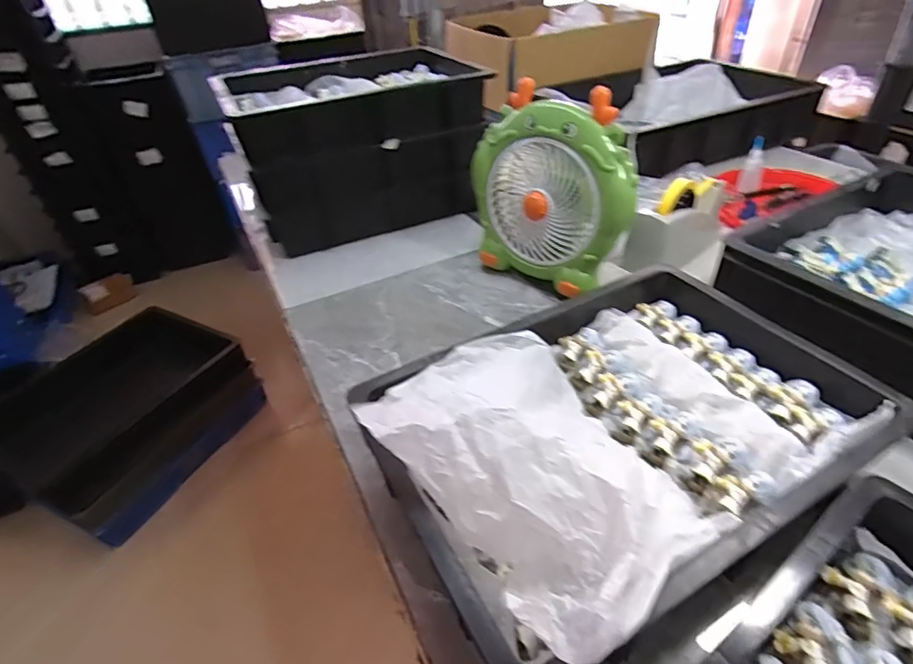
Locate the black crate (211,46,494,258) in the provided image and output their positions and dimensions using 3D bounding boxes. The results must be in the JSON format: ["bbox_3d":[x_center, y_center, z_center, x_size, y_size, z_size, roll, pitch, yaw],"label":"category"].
[{"bbox_3d":[-0.199,-0.385,1.002,0.445,0.279,0.353,-20,41,-18],"label":"black crate"}]

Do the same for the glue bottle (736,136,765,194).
[{"bbox_3d":[0.607,-0.340,1.003,0.049,0.110,0.032,11,13,18],"label":"glue bottle"}]

